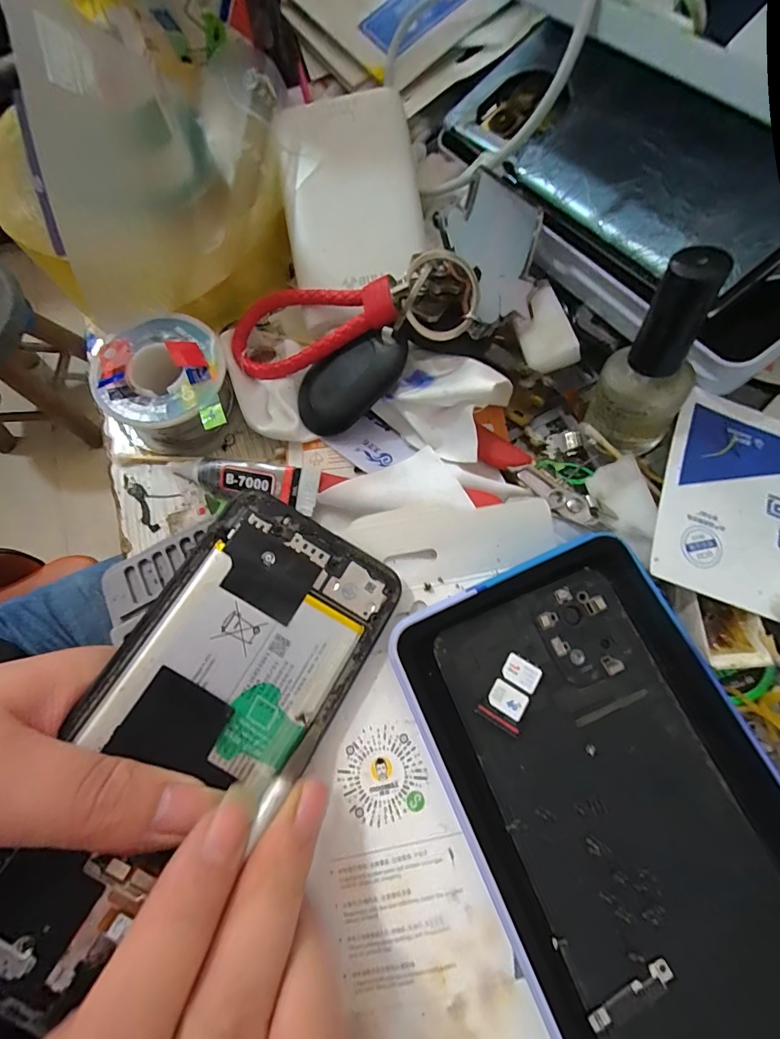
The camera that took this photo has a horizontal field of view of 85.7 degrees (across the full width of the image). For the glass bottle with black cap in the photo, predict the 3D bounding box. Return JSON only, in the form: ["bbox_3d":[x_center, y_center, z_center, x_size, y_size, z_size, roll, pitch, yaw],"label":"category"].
[{"bbox_3d":[0.097,-0.059,0.157,0.032,0.076,0.023,-14,52,-5],"label":"glass bottle with black cap"}]

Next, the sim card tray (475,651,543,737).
[{"bbox_3d":[0.043,0.061,0.148,0.015,0.004,0.025,30,77,7],"label":"sim card tray"}]

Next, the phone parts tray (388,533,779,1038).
[{"bbox_3d":[0.086,0.101,0.135,0.112,0.019,0.185,-23,77,-7],"label":"phone parts tray"}]

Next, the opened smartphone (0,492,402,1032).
[{"bbox_3d":[-0.066,0.068,0.140,0.070,0.011,0.161,36,73,8],"label":"opened smartphone"}]

